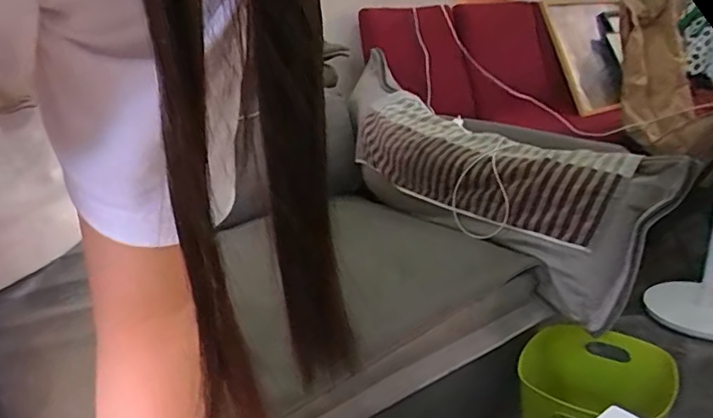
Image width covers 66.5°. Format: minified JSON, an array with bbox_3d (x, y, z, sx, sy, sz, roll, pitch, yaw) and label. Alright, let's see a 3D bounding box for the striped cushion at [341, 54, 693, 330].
[{"bbox_3d":[0.356,-0.080,1.267,0.338,0.287,0.726,-15,36,-32],"label":"striped cushion"}]

